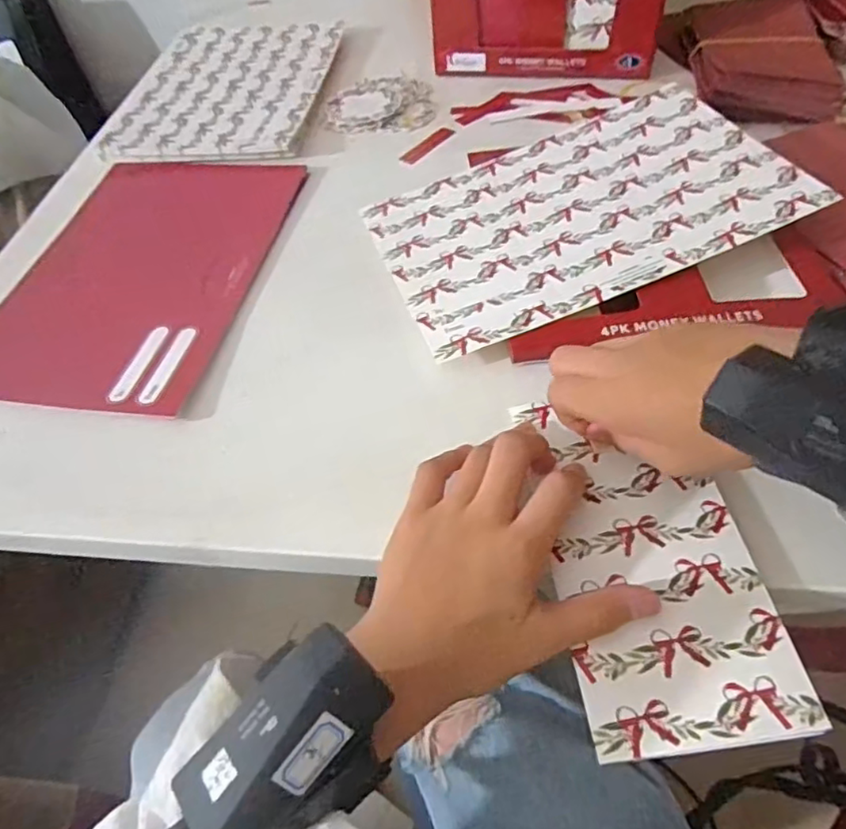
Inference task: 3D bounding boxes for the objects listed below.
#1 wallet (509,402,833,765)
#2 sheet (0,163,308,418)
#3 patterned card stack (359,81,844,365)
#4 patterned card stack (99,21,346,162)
[{"bbox_3d":[0.101,0.059,0.281,0.084,0.009,0.164,-7,53,0],"label":"wallet"},{"bbox_3d":[-0.203,-0.104,0.437,0.175,0.010,0.246,7,54,11],"label":"sheet"},{"bbox_3d":[0.101,-0.140,0.413,0.258,0.007,0.173,-23,53,-2],"label":"patterned card stack"},{"bbox_3d":[-0.184,-0.312,0.587,0.184,0.013,0.257,2,53,7],"label":"patterned card stack"}]

